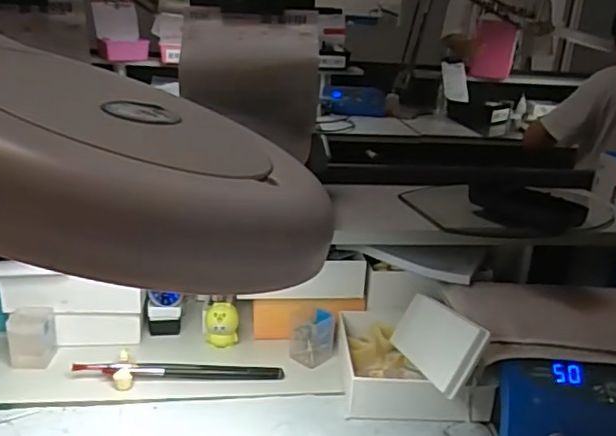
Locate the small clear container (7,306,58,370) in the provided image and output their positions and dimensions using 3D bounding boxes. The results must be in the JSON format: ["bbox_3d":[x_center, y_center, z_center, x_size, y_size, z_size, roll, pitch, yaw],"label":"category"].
[{"bbox_3d":[-0.264,0.115,0.555,0.039,0.046,0.039,-1,20,-13],"label":"small clear container"}]

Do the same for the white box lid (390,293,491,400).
[{"bbox_3d":[0.110,0.106,0.511,0.009,0.060,0.139,28,-1,-11],"label":"white box lid"}]

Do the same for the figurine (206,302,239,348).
[{"bbox_3d":[-0.088,0.113,0.597,0.032,0.045,0.025,1,20,-8],"label":"figurine"}]

